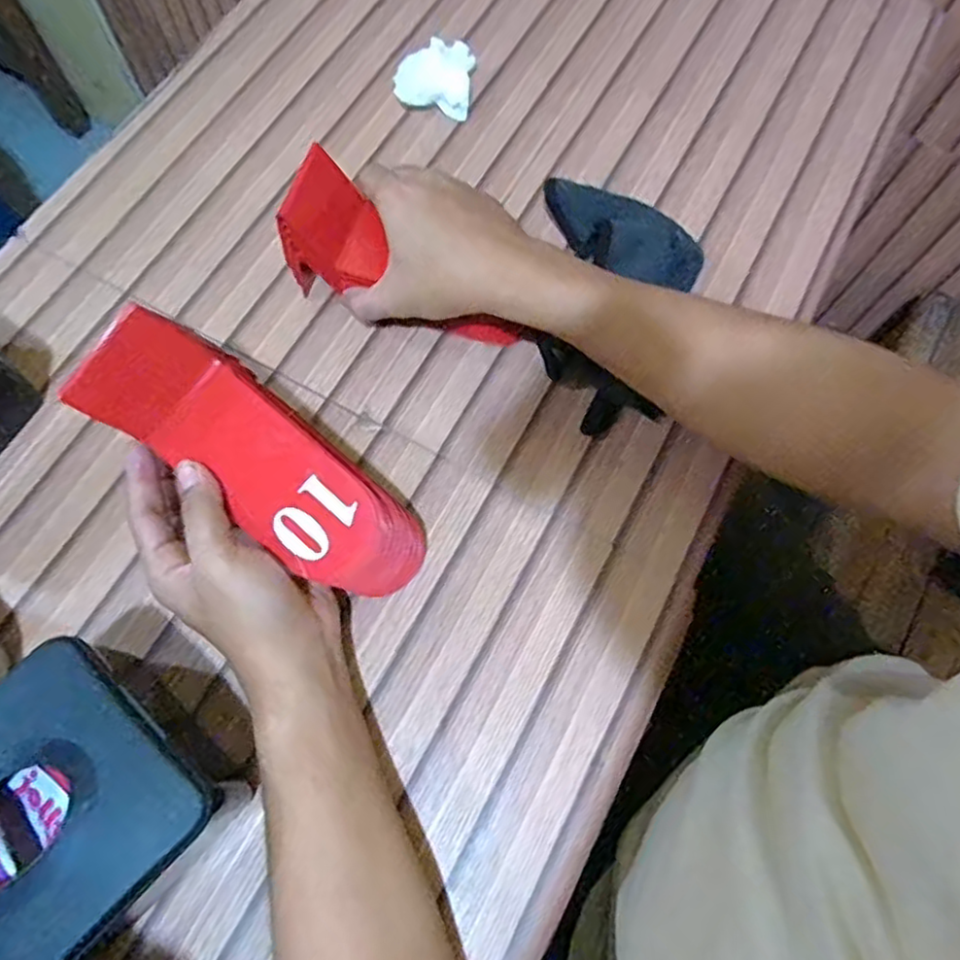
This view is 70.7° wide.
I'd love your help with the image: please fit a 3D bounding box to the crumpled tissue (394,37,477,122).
[{"bbox_3d":[-0.034,-0.323,0.545,0.057,0.026,0.056,10,70,3],"label":"crumpled tissue"}]

